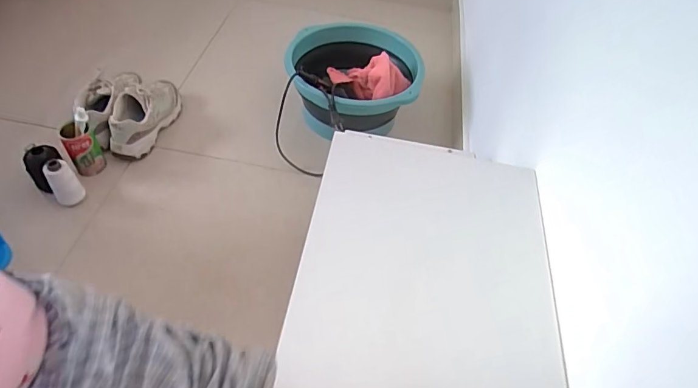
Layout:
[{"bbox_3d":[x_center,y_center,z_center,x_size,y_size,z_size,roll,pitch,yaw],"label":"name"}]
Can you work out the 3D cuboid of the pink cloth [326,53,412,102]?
[{"bbox_3d":[0.045,-0.311,1.192,0.225,0.103,0.072,9,46,33],"label":"pink cloth"}]

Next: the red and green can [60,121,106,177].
[{"bbox_3d":[-0.597,-0.099,1.002,0.053,0.124,0.056,3,51,-4],"label":"red and green can"}]

